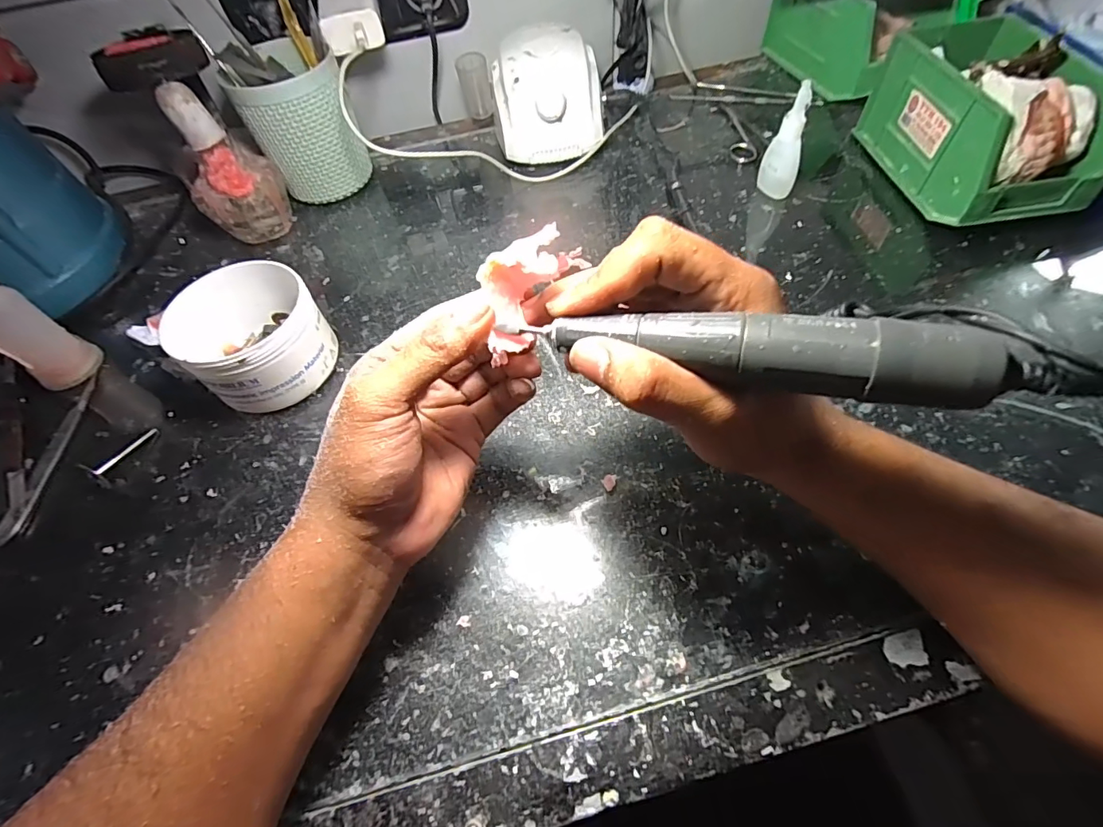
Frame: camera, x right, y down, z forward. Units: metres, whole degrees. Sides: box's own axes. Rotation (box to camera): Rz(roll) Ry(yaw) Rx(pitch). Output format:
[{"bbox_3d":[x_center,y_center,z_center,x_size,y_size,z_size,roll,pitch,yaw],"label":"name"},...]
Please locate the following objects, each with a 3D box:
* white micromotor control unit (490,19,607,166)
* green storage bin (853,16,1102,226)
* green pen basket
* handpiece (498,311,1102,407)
[{"bbox_3d":[-0.004,-0.313,0.483,0.102,0.082,0.118,-6,57,1],"label":"white micromotor control unit"},{"bbox_3d":[0.348,-0.237,0.395,0.095,0.091,0.174,-7,57,1],"label":"green storage bin"},{"bbox_3d":[-0.231,-0.267,0.451,0.089,0.118,0.086,-32,60,-15],"label":"green pen basket"},{"bbox_3d":[0.073,-0.021,0.171,0.173,0.022,0.022,10,58,21],"label":"handpiece"}]

